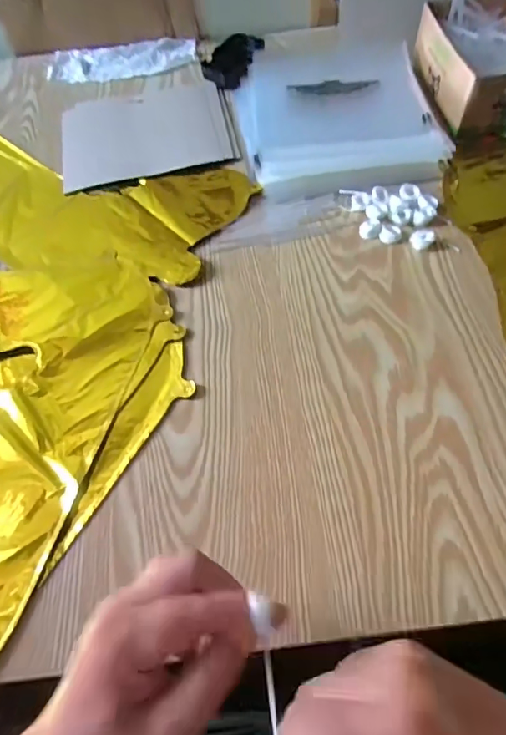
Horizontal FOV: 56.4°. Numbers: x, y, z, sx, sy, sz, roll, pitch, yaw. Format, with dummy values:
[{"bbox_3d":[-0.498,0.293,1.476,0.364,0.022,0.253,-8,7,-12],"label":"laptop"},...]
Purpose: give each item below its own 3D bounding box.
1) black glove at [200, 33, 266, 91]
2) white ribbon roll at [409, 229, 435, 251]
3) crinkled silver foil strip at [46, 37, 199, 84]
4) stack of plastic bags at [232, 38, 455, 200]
[{"bbox_3d":[-0.028,-0.419,0.645,0.065,0.031,0.107,13,61,12],"label":"black glove"},{"bbox_3d":[0.169,-0.129,0.471,0.022,0.009,0.026,17,62,15],"label":"white ribbon roll"},{"bbox_3d":[-0.189,-0.447,0.682,0.208,0.008,0.070,-10,58,-1],"label":"crinkled silver foil strip"},{"bbox_3d":[0.098,-0.313,0.576,0.220,0.028,0.267,-6,58,1],"label":"stack of plastic bags"}]

